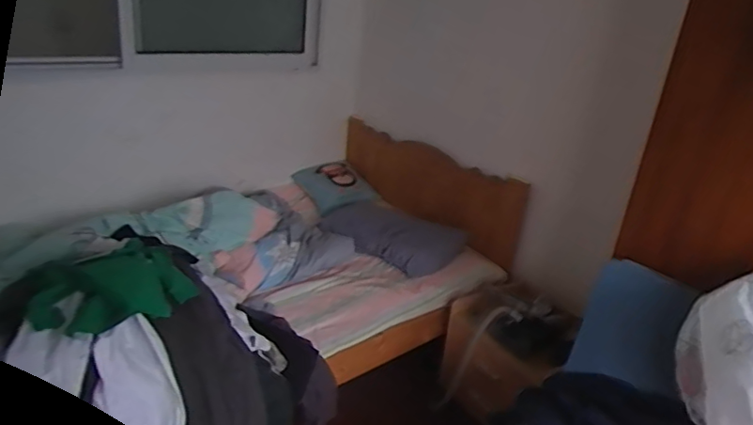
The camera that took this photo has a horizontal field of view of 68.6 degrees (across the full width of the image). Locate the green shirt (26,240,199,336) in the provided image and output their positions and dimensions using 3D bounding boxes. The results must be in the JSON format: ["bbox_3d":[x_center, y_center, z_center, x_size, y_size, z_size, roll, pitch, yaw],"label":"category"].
[{"bbox_3d":[-0.734,0.227,1.587,0.300,0.121,0.400,19,26,28],"label":"green shirt"}]

